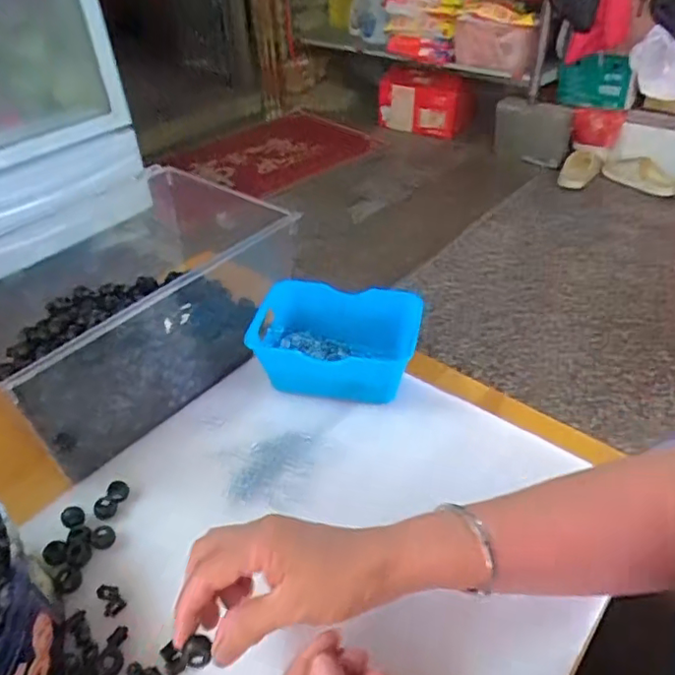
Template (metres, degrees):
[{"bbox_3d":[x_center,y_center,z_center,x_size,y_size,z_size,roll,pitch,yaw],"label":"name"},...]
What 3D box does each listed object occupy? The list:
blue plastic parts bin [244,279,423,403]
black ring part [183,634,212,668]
[{"bbox_3d":[0.000,0.005,0.547,0.155,0.065,0.098,5,40,9],"label":"blue plastic parts bin"},{"bbox_3d":[-0.078,0.178,0.328,0.016,0.013,0.017,-2,40,1],"label":"black ring part"}]

